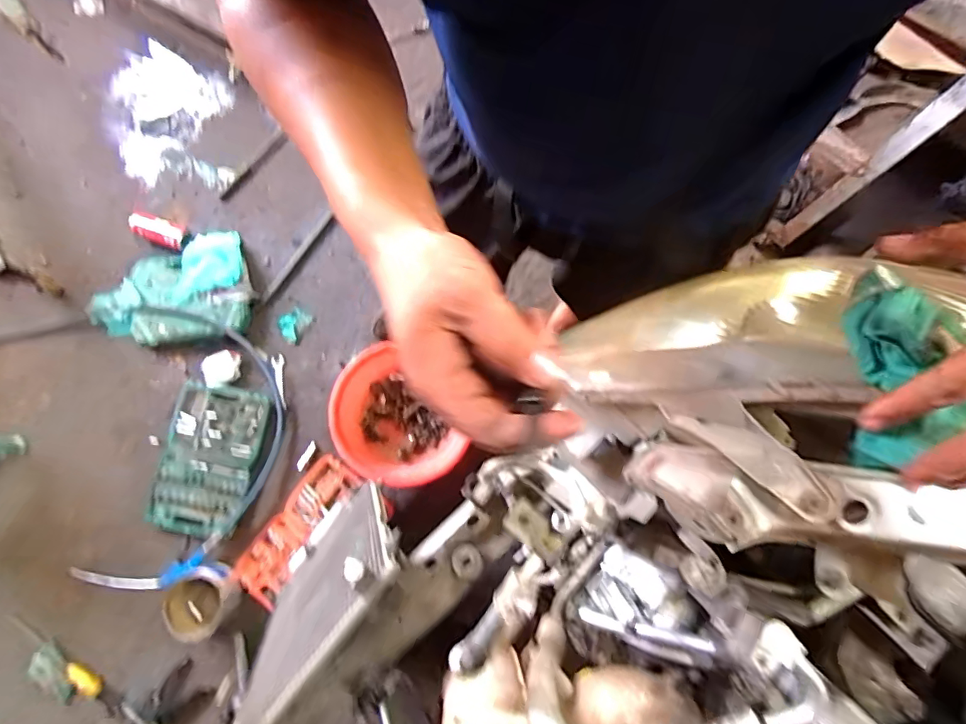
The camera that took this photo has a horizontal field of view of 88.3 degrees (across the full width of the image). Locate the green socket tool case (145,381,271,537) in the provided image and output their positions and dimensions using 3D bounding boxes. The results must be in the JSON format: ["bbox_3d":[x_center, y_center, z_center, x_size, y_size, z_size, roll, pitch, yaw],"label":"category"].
[{"bbox_3d":[-0.749,0.260,1.344,0.251,0.038,0.390,9,80,4],"label":"green socket tool case"}]

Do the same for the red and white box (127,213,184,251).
[{"bbox_3d":[-0.982,-0.396,1.491,0.149,0.033,0.077,22,75,-10],"label":"red and white box"}]

